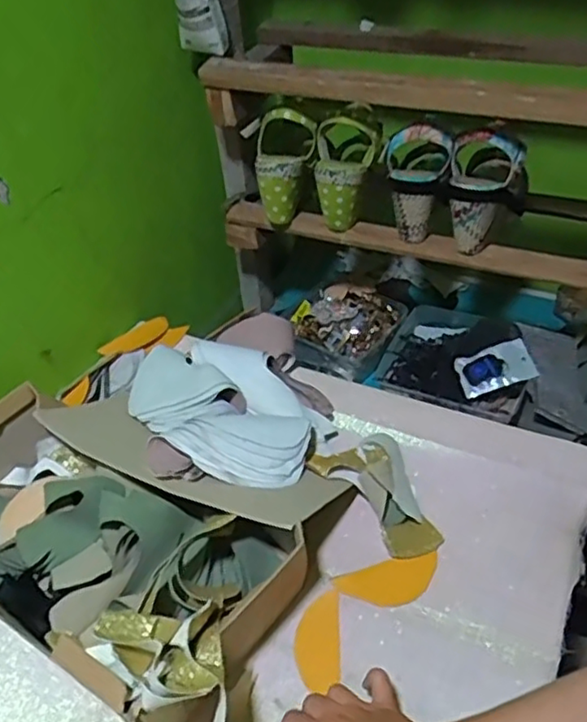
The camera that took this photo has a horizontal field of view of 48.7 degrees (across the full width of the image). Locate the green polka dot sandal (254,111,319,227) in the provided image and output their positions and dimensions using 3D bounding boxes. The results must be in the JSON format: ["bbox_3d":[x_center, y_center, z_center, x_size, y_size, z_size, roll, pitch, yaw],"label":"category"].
[{"bbox_3d":[-0.009,-0.250,0.844,0.078,0.135,0.060,-1,42,4],"label":"green polka dot sandal"}]

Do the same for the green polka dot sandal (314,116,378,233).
[{"bbox_3d":[0.068,-0.240,0.830,0.080,0.130,0.077,-1,42,4],"label":"green polka dot sandal"}]

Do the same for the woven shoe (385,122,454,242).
[{"bbox_3d":[0.149,-0.216,0.792,0.079,0.135,0.087,6,42,11],"label":"woven shoe"}]

